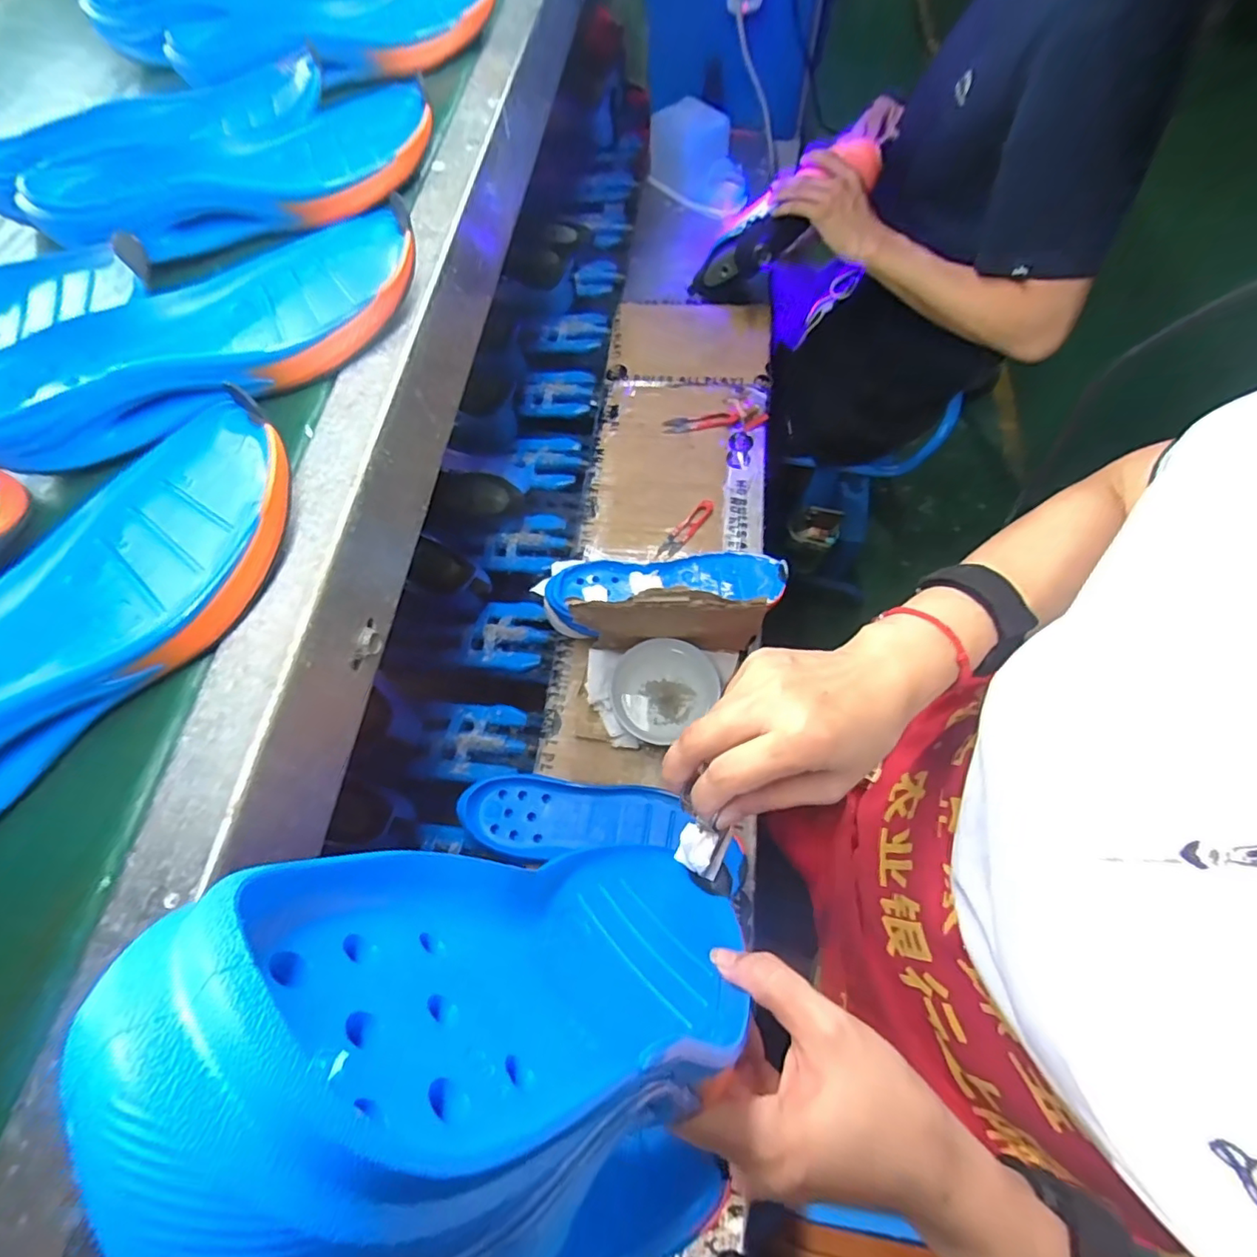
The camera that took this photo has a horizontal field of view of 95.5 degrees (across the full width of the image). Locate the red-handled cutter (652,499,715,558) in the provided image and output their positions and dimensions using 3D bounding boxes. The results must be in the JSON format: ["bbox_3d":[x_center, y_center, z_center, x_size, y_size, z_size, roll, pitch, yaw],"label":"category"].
[{"bbox_3d":[0.073,-0.127,0.724,0.021,0.010,0.104,37,71,16],"label":"red-handled cutter"}]

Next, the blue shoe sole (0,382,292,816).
[{"bbox_3d":[-0.264,0.001,0.257,0.108,0.038,0.268,31,70,16],"label":"blue shoe sole"}]

